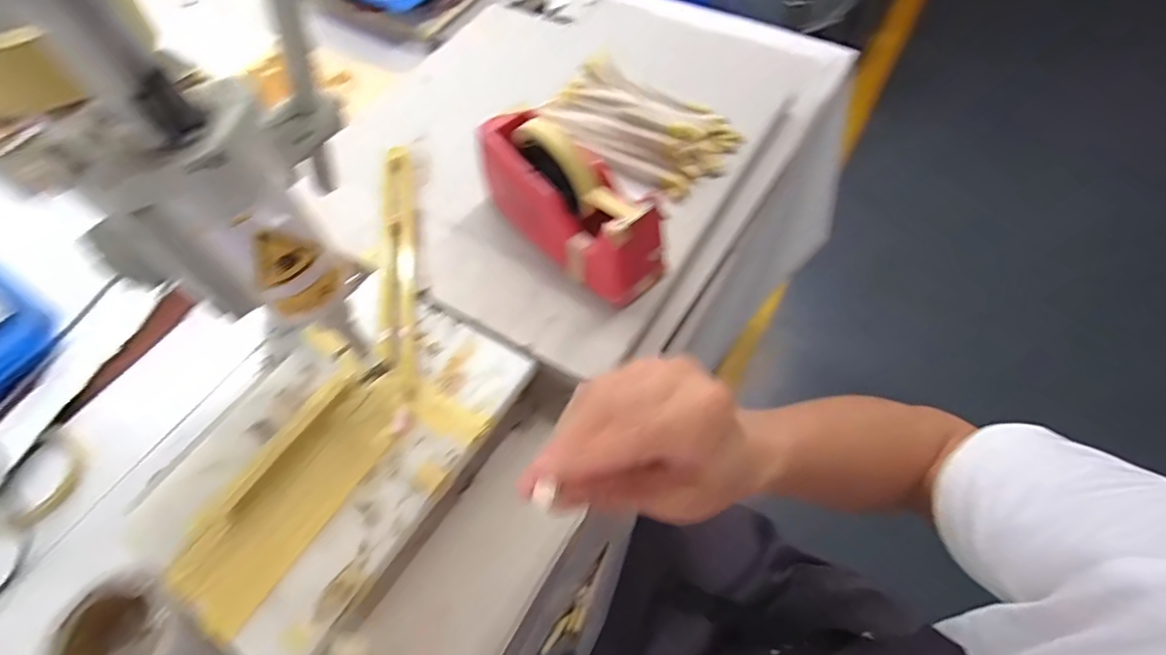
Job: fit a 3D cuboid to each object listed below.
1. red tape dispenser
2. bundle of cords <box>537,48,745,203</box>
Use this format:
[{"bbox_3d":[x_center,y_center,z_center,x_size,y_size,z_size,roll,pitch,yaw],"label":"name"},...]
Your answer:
[{"bbox_3d":[-0.017,-0.121,0.505,0.196,0.117,0.063,38,68,22],"label":"red tape dispenser"},{"bbox_3d":[0.058,-0.233,0.620,0.215,0.036,0.120,37,68,22],"label":"bundle of cords"}]

